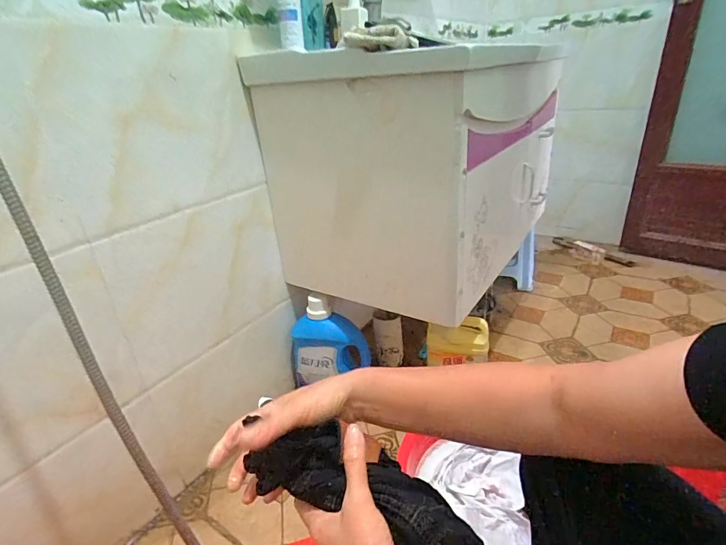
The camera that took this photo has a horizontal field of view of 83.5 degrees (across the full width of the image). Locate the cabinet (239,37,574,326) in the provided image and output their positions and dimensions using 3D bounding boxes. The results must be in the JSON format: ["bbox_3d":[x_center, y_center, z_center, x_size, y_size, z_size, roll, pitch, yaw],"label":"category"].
[{"bbox_3d":[0.153,-0.266,0.994,0.466,0.482,0.673,16,32,35],"label":"cabinet"}]

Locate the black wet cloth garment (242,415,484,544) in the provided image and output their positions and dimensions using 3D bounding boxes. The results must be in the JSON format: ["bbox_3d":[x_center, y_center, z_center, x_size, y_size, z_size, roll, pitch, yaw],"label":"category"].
[{"bbox_3d":[0.019,0.204,0.375,0.227,0.043,0.087,24,34,15],"label":"black wet cloth garment"}]

